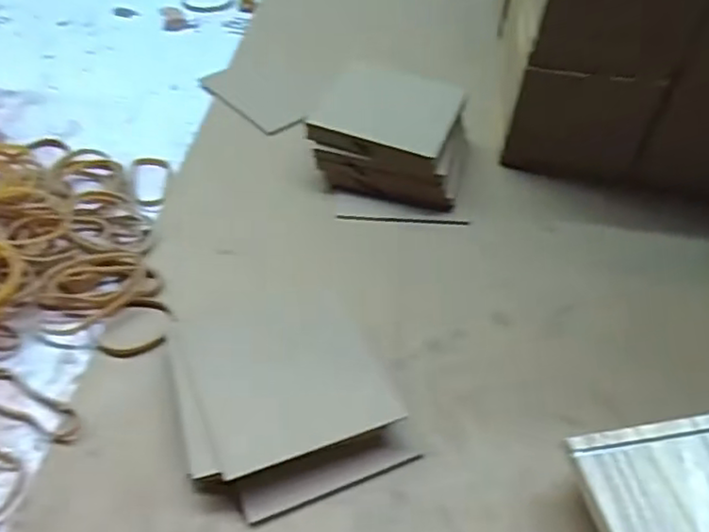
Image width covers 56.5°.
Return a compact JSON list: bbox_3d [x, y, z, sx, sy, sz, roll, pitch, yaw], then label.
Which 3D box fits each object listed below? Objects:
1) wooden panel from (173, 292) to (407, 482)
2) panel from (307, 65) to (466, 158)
[{"bbox_3d":[-0.043,0.062,0.405,0.109,0.006,0.124,-11,42,-22],"label":"wooden panel"},{"bbox_3d":[0.030,-0.133,0.537,0.104,0.009,0.111,16,49,10],"label":"panel"}]

